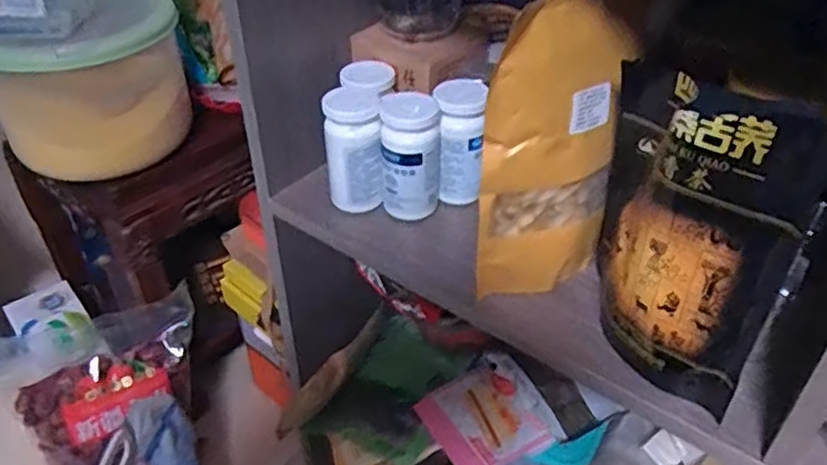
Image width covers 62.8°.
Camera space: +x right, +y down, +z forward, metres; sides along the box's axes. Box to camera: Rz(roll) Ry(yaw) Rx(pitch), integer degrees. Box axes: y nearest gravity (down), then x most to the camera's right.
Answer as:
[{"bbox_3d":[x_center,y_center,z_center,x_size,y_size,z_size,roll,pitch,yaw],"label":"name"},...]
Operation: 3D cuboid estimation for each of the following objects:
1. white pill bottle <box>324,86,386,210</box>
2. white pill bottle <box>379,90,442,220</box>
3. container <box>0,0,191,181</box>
[{"bbox_3d":[-0.054,-0.073,0.611,0.049,0.102,0.051,-5,40,-7],"label":"white pill bottle"},{"bbox_3d":[-0.004,-0.067,0.600,0.050,0.101,0.048,-4,40,-6],"label":"white pill bottle"},{"bbox_3d":[-0.483,-0.234,1.020,0.259,0.230,0.237,0,39,0],"label":"container"}]

